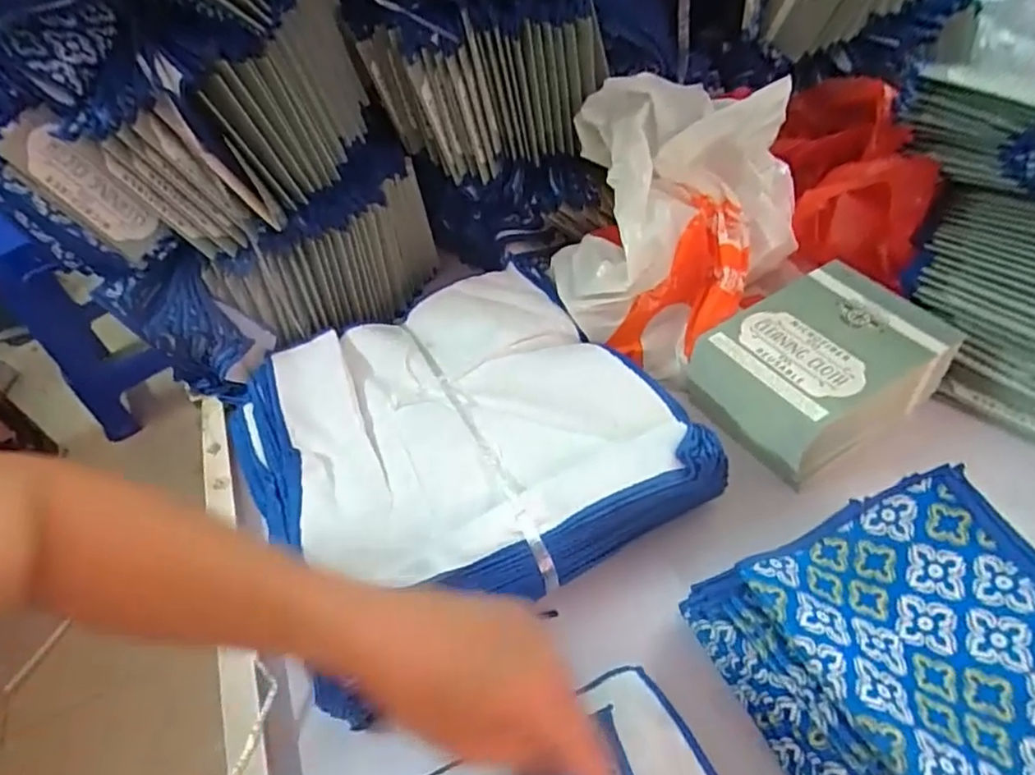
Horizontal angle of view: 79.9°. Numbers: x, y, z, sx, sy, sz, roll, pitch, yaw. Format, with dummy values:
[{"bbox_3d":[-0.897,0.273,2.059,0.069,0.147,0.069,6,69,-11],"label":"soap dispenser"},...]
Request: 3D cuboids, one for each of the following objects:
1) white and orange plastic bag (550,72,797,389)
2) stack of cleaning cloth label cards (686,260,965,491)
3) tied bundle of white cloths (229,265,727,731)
[{"bbox_3d":[0.128,-0.136,0.534,0.192,0.189,0.159,21,51,20],"label":"white and orange plastic bag"},{"bbox_3d":[0.243,-0.015,0.501,0.153,0.089,0.123,-22,50,-18],"label":"stack of cleaning cloth label cards"},{"bbox_3d":[-0.059,0.034,0.493,0.306,0.073,0.309,-23,50,-19],"label":"tied bundle of white cloths"}]

